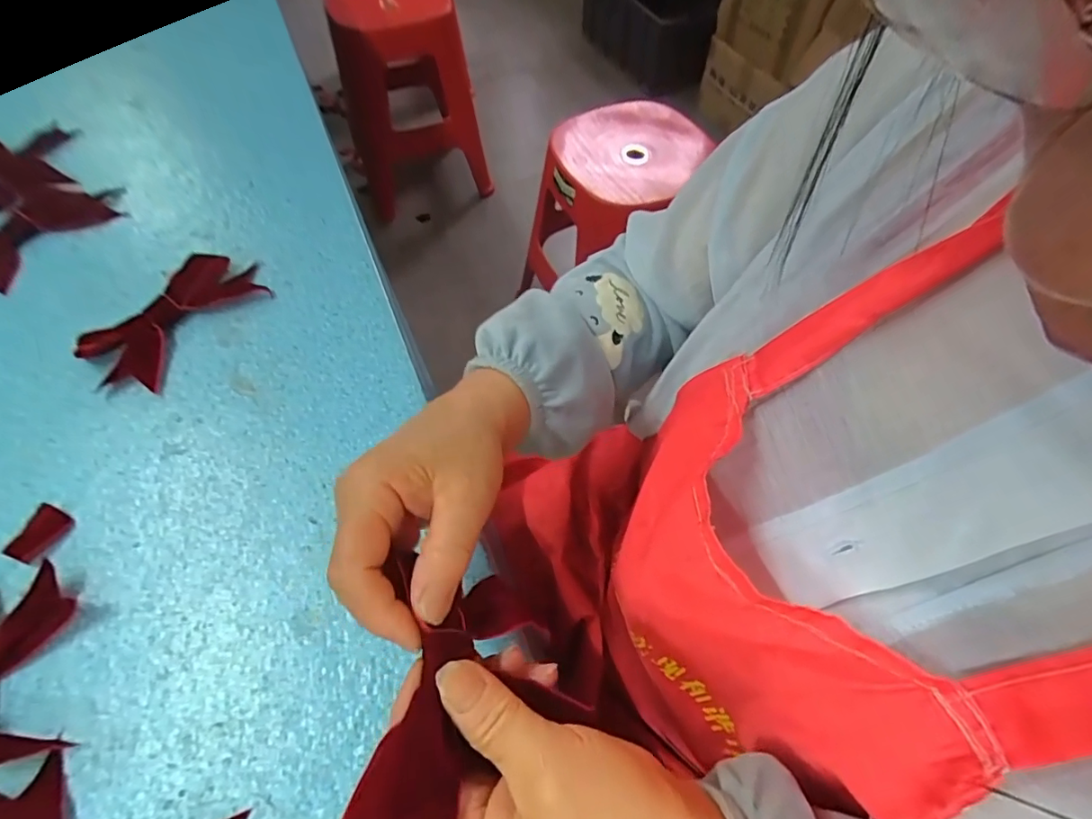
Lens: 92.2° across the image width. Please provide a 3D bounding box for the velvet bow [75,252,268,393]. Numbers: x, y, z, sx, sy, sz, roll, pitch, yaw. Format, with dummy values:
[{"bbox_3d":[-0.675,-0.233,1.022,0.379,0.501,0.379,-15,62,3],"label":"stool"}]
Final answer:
[{"bbox_3d":[-0.300,-0.079,0.423,0.087,0.014,0.135,27,61,13],"label":"velvet bow"}]

